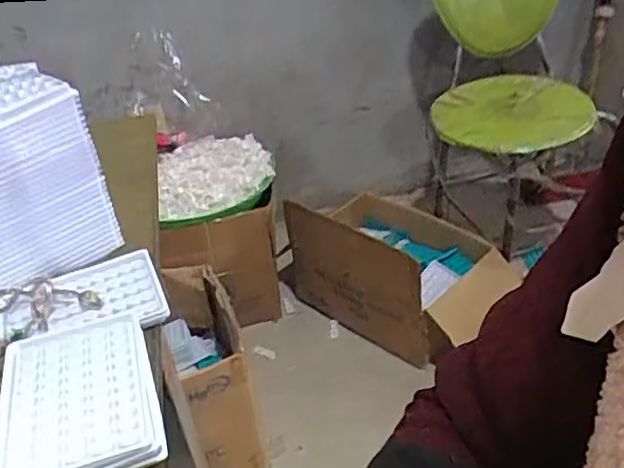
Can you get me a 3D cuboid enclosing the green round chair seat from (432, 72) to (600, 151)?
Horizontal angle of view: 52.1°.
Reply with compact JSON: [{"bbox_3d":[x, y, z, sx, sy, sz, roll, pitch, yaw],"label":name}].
[{"bbox_3d":[0.412,-0.265,1.370,0.318,0.039,0.265,-23,47,-9],"label":"green round chair seat"}]

